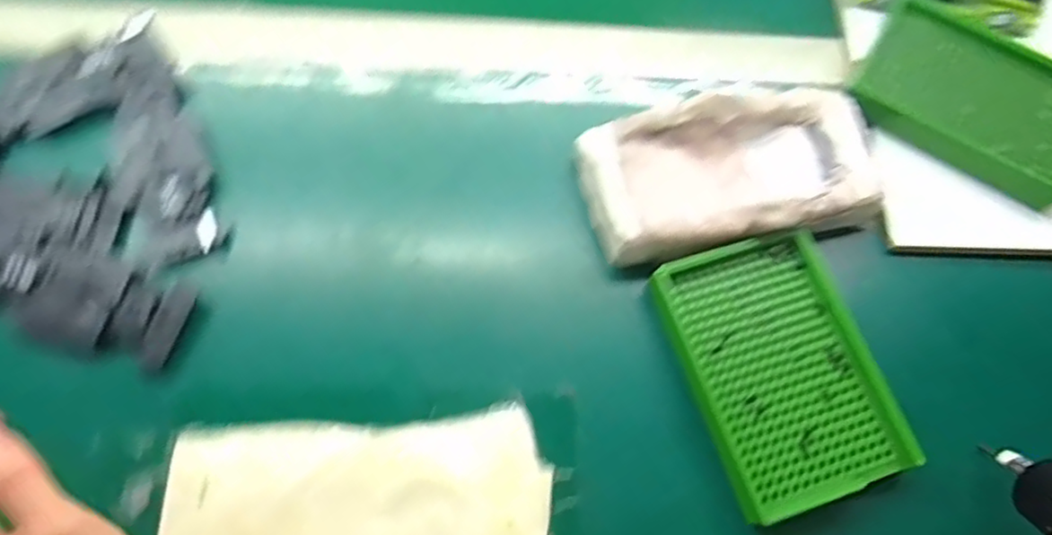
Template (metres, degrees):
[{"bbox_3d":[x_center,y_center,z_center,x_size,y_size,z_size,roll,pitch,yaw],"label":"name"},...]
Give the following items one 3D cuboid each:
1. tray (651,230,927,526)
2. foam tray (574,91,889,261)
[{"bbox_3d":[0.134,0.052,0.336,0.095,0.014,0.137,-17,72,-7],"label":"tray"},{"bbox_3d":[0.121,-0.056,0.365,0.170,0.021,0.088,-12,73,-4],"label":"foam tray"}]

